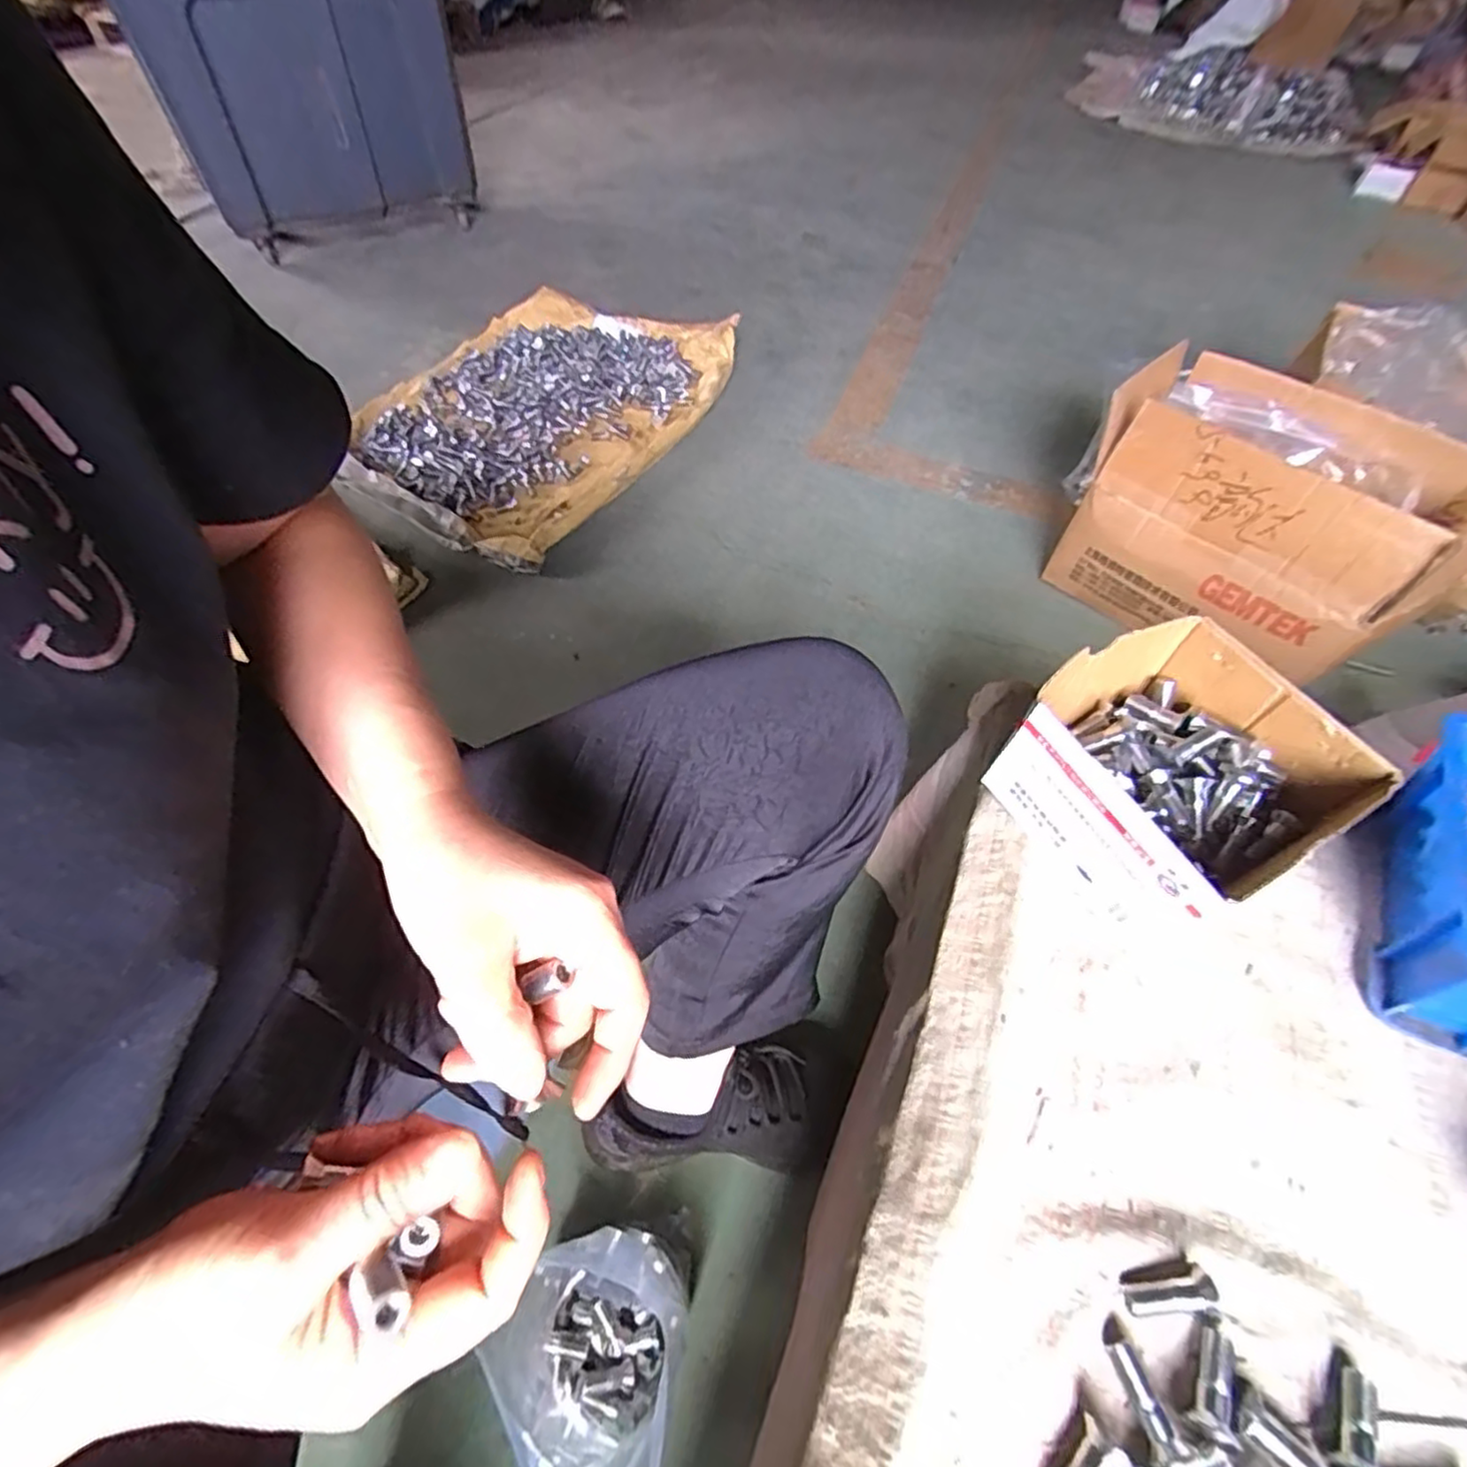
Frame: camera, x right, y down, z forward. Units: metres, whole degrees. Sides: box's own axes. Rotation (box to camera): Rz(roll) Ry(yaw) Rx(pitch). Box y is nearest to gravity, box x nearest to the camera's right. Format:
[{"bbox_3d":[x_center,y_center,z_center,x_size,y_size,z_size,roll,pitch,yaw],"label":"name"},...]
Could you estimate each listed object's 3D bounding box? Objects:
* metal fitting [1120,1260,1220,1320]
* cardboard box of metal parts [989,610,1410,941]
[{"bbox_3d":[0.181,0.233,0.283,0.035,0.012,0.016,-6,54,-6],"label":"metal fitting"},{"bbox_3d":[0.246,0.022,0.389,0.145,0.084,0.135,-24,58,-18],"label":"cardboard box of metal parts"}]

